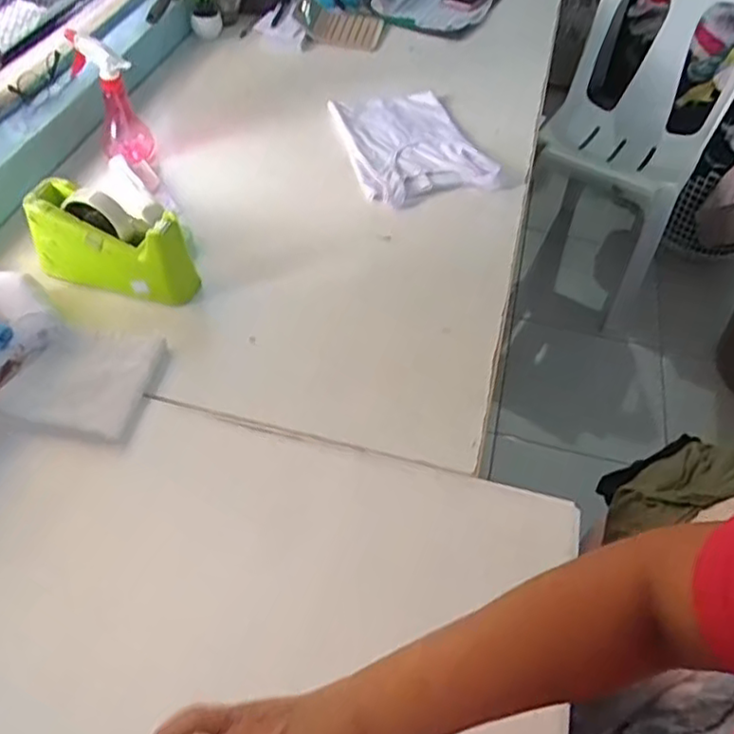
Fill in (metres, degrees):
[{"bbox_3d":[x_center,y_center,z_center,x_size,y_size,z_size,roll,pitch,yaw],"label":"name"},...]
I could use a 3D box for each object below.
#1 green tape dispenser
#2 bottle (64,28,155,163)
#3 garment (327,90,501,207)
[{"bbox_3d":[-0.311,-0.152,0.812,0.196,0.110,0.070,20,52,13],"label":"green tape dispenser"},{"bbox_3d":[-0.374,-0.395,0.987,0.083,0.166,0.072,-15,53,-16],"label":"bottle"},{"bbox_3d":[0.064,-0.366,1.061,0.188,0.020,0.301,-11,52,-13],"label":"garment"}]

